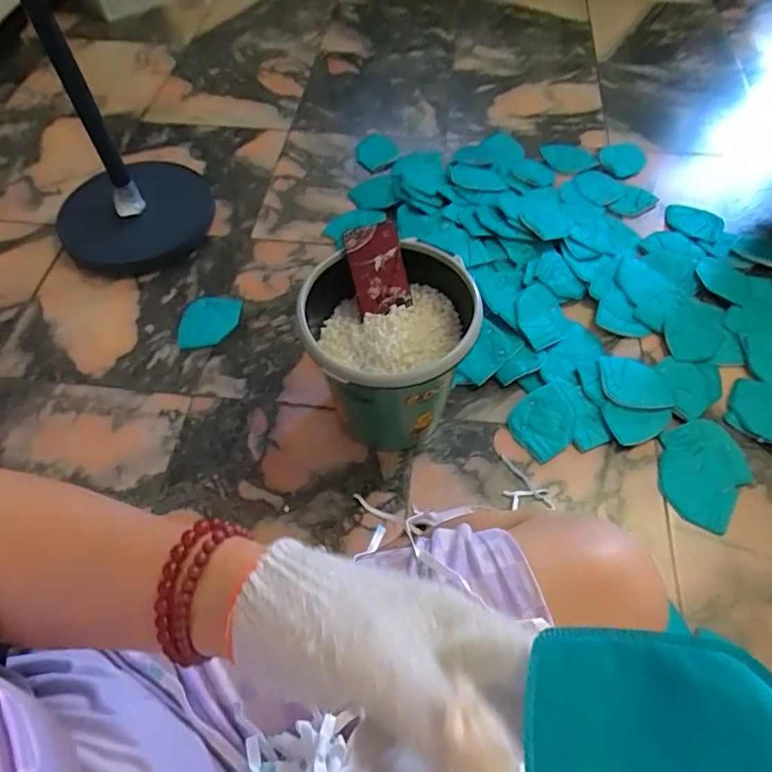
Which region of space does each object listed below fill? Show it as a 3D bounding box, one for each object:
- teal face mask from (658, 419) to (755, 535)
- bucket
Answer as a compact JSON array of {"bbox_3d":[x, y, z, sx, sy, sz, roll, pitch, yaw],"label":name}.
[{"bbox_3d":[0.504,0.131,0.871,0.136,0.009,0.165,36,66,22],"label":"teal face mask"},{"bbox_3d":[0.010,-0.038,0.836,0.228,0.271,0.226,-1,58,2],"label":"bucket"}]

